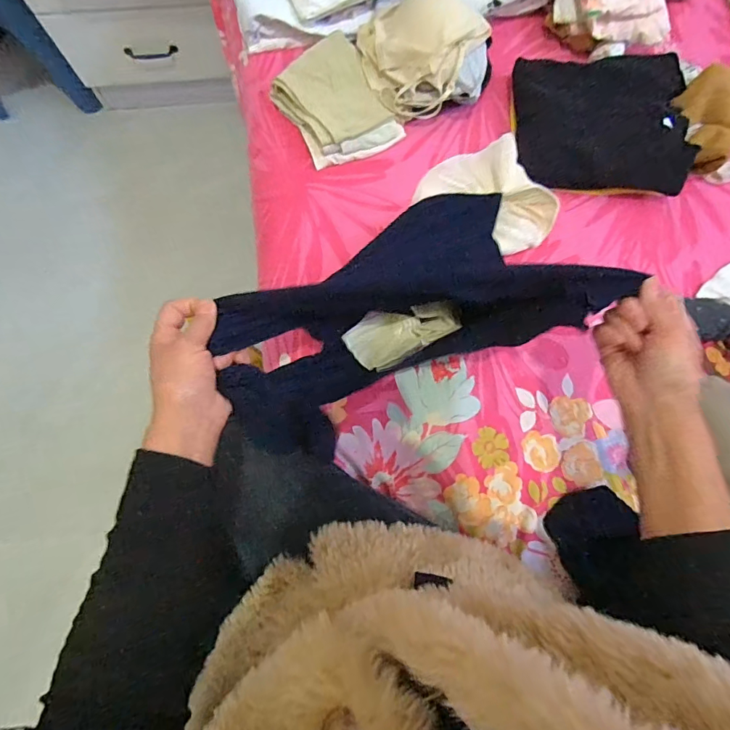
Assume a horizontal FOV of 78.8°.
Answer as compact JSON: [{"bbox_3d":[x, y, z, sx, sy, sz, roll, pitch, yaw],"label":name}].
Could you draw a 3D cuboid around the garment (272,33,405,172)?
[{"bbox_3d":[-0.046,-0.383,0.649,0.139,0.035,0.172,-32,79,-8],"label":"garment"}]

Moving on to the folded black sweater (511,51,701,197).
[{"bbox_3d":[0.339,-0.347,0.642,0.238,0.064,0.196,4,77,0],"label":"folded black sweater"}]

